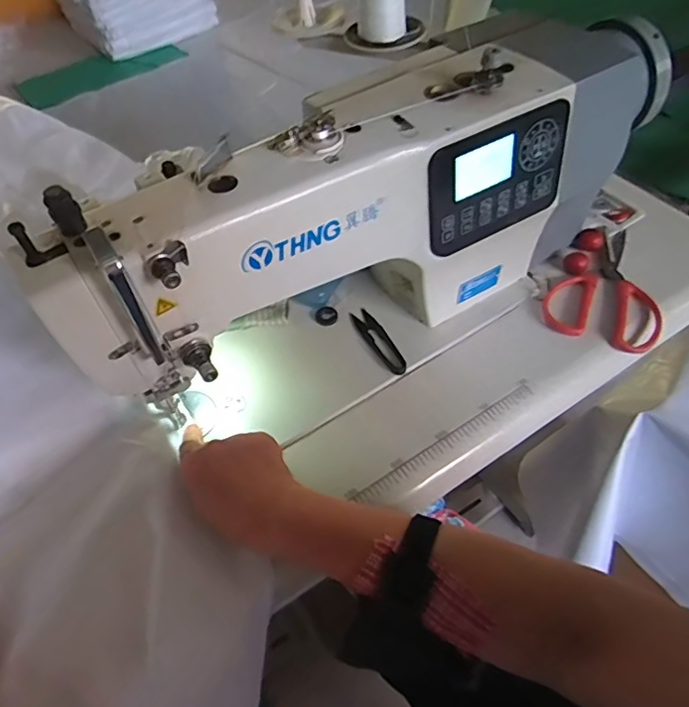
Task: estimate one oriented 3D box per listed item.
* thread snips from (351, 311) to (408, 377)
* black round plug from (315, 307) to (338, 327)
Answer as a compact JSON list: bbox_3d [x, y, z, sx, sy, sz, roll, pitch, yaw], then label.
[{"bbox_3d":[0.038,-0.015,0.592,0.023,0.006,0.098,-24,54,-14],"label":"thread snips"},{"bbox_3d":[-0.020,-0.042,0.621,0.025,0.004,0.025,-2,52,3],"label":"black round plug"}]

